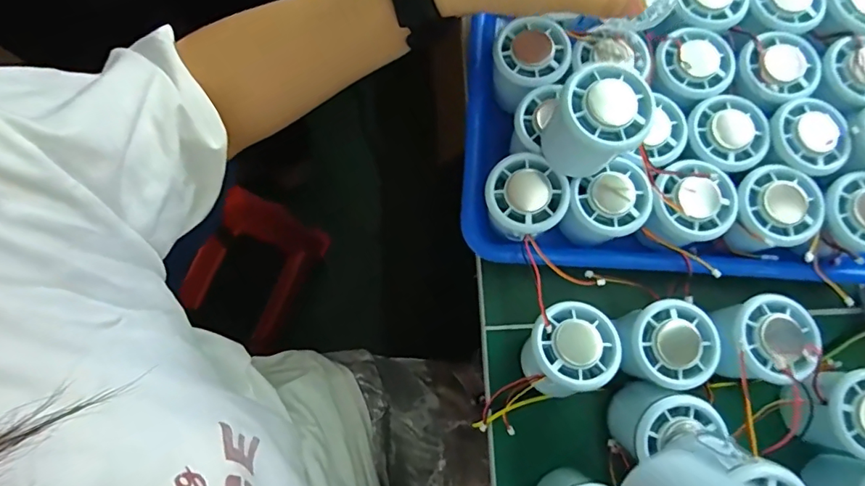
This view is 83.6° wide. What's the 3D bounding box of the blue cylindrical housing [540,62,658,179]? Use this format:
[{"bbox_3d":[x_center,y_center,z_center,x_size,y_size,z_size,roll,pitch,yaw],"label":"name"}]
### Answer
[{"bbox_3d":[0.103,-0.075,0.312,0.053,0.060,0.055,0,78,-2],"label":"blue cylindrical housing"}]

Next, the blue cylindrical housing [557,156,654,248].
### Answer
[{"bbox_3d":[0.124,-0.025,0.351,0.054,0.044,0.047,-24,80,-6],"label":"blue cylindrical housing"}]

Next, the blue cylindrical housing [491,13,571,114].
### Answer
[{"bbox_3d":[0.073,-0.135,0.378,0.057,0.048,0.054,0,78,-2],"label":"blue cylindrical housing"}]

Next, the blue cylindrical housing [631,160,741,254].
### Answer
[{"bbox_3d":[0.179,-0.022,0.350,0.058,0.042,0.056,0,78,-2],"label":"blue cylindrical housing"}]

